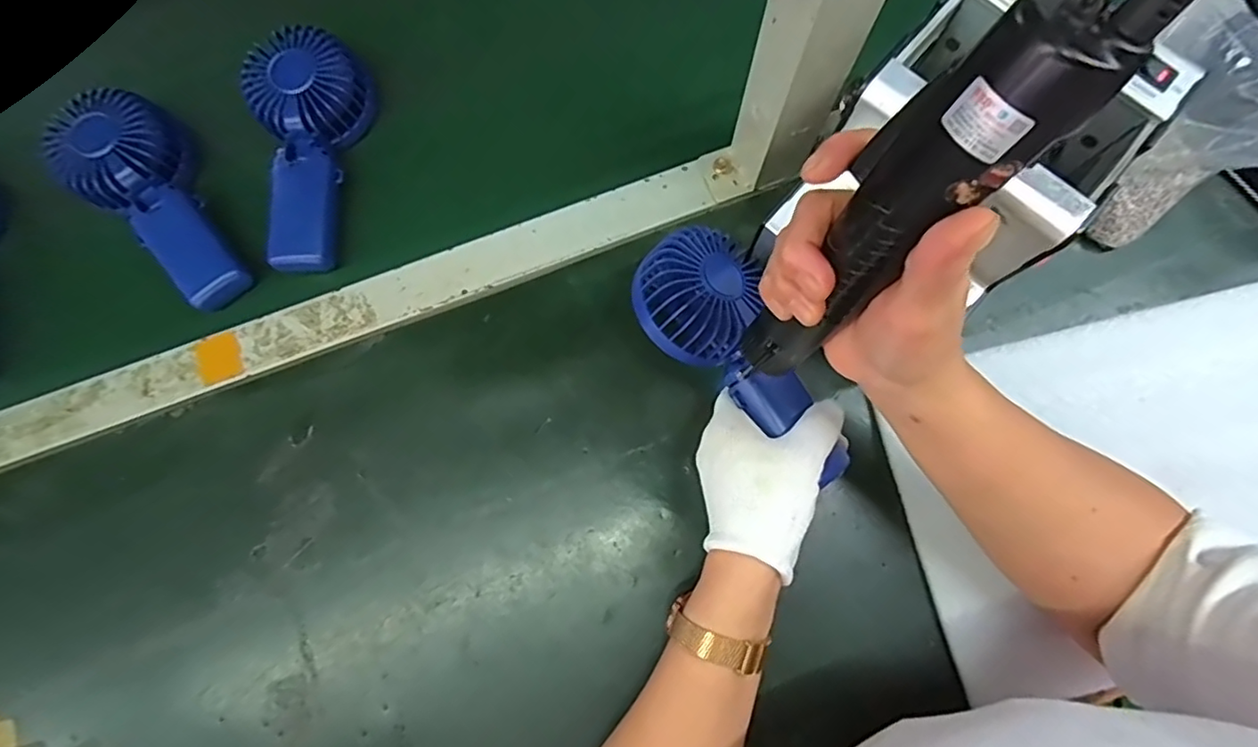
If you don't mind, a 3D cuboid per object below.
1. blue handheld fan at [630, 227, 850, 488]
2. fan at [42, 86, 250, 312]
[{"bbox_3d":[0.078,-0.012,0.373,0.082,0.031,0.177,-38,90,-7],"label":"blue handheld fan"},{"bbox_3d":[-0.342,-0.135,0.433,0.179,0.042,0.080,42,82,10],"label":"fan"}]

